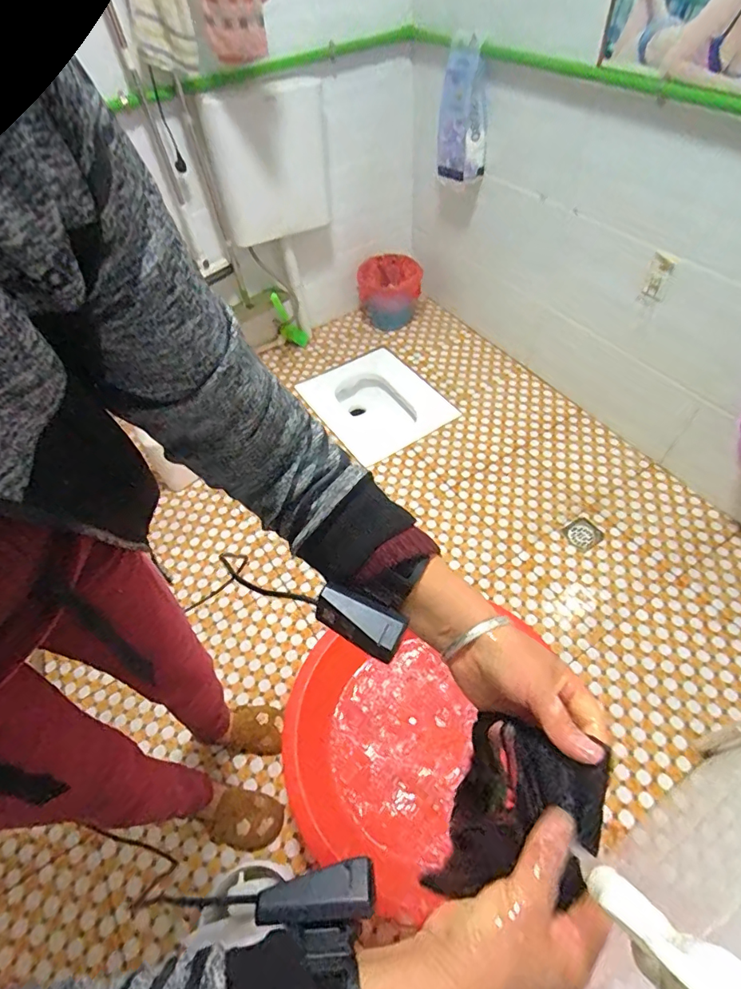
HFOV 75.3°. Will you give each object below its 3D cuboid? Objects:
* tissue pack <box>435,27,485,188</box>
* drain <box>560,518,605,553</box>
[{"bbox_3d":[0.282,-1.160,1.474,0.048,0.339,0.191,-31,56,-18],"label":"tissue pack"},{"bbox_3d":[0.626,0.115,1.414,0.106,0.011,0.092,-30,56,-17],"label":"drain"}]

